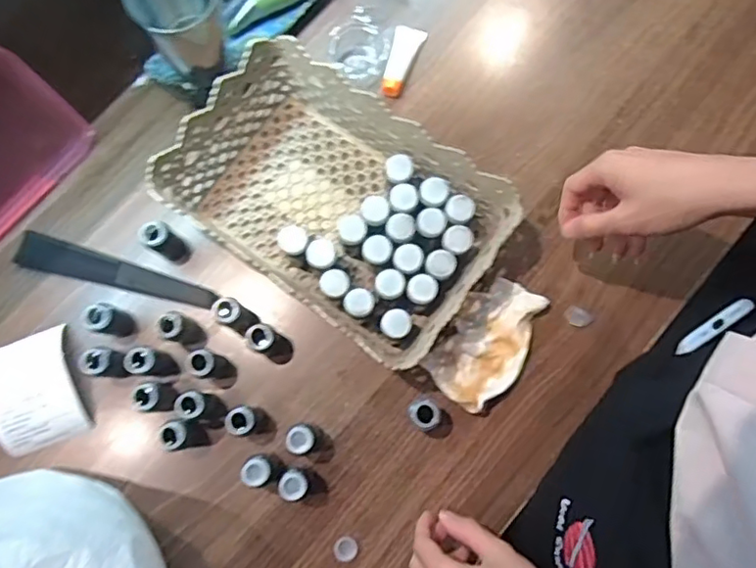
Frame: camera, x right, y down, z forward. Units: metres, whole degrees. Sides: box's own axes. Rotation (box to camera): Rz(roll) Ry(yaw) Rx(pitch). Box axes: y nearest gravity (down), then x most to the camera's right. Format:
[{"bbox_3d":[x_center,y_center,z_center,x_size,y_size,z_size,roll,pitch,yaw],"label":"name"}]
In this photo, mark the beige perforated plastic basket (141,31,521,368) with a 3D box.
[{"bbox_3d":[-0.039,-0.075,0.565,0.296,0.085,0.188,35,82,7],"label":"beige perforated plastic basket"}]

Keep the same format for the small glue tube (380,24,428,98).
[{"bbox_3d":[0.028,-0.242,0.632,0.034,0.023,0.089,11,79,3],"label":"small glue tube"}]

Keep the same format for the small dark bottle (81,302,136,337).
[{"bbox_3d":[-0.258,0.033,0.563,0.024,0.056,0.029,-2,79,1],"label":"small dark bottle"}]

